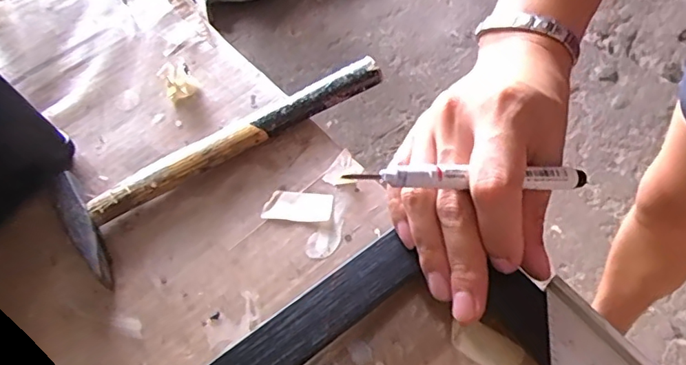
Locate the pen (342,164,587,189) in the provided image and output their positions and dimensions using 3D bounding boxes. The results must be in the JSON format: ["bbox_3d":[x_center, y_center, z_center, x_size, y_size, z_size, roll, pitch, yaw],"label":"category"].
[{"bbox_3d":[0.060,-0.002,0.244,0.125,0.008,0.008,0,55,-23],"label":"pen"}]

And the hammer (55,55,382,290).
[{"bbox_3d":[-0.070,-0.025,0.329,0.199,0.021,0.065,-33,62,-15],"label":"hammer"}]

